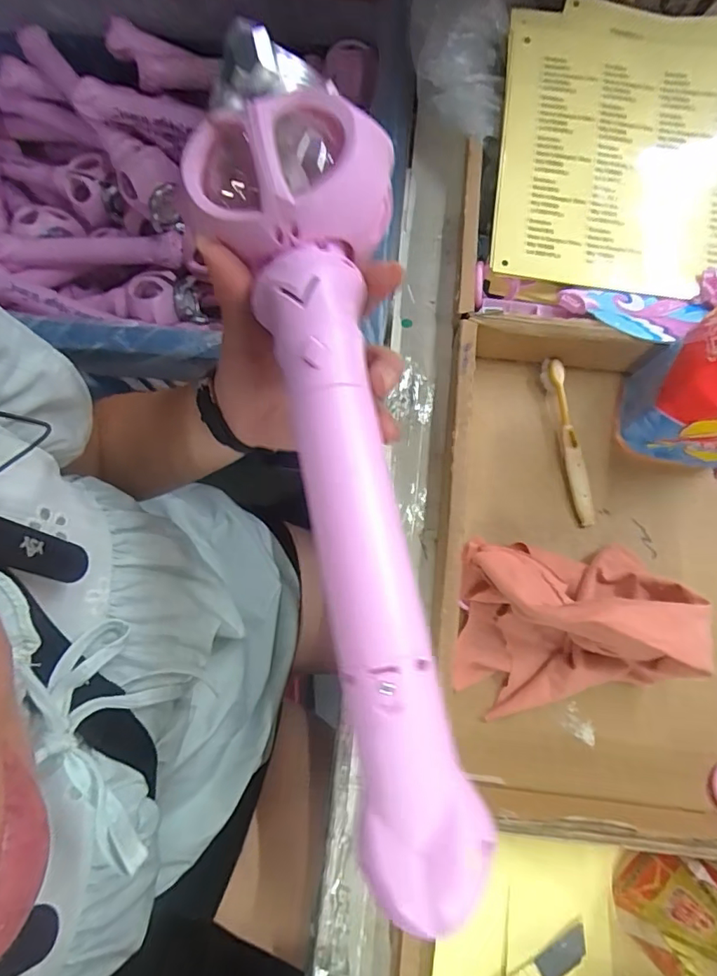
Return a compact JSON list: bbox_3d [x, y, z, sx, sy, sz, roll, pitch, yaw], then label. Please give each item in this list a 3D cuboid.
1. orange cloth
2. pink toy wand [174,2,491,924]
[{"bbox_3d":[0.148,0.099,0.354,0.148,0.085,0.114,3,76,2],"label":"orange cloth"},{"bbox_3d":[-0.008,-0.024,0.213,0.081,0.034,0.350,-11,81,-1],"label":"pink toy wand"}]

